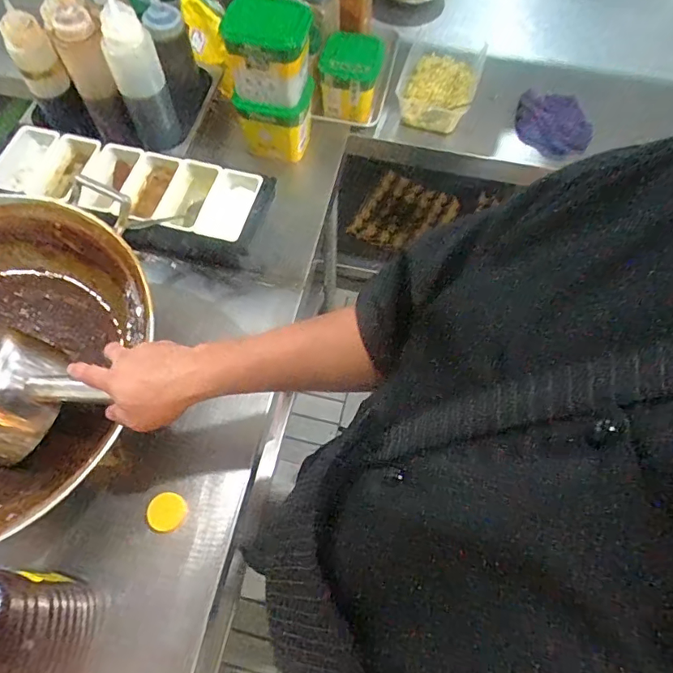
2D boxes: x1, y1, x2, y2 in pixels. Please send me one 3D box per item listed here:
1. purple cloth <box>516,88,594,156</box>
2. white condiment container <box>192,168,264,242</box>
[{"bbox_3d":[0.470,-0.456,1.074,0.213,0.122,0.024,1,42,-16],"label":"purple cloth"},{"bbox_3d":[-0.183,-0.219,0.841,0.077,0.049,0.140,17,65,6],"label":"white condiment container"}]

